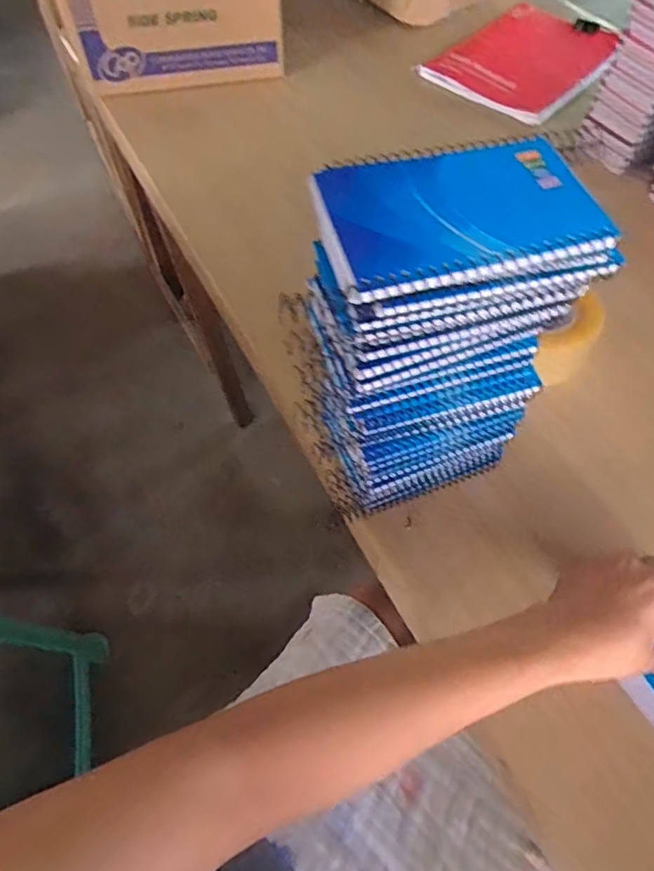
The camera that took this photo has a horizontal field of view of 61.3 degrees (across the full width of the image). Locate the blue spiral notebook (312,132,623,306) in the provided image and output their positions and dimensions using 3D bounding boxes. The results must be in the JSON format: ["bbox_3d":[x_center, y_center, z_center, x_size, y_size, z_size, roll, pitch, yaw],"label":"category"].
[{"bbox_3d":[0.063,-0.113,0.270,0.130,0.008,0.089,-13,59,-7],"label":"blue spiral notebook"}]

